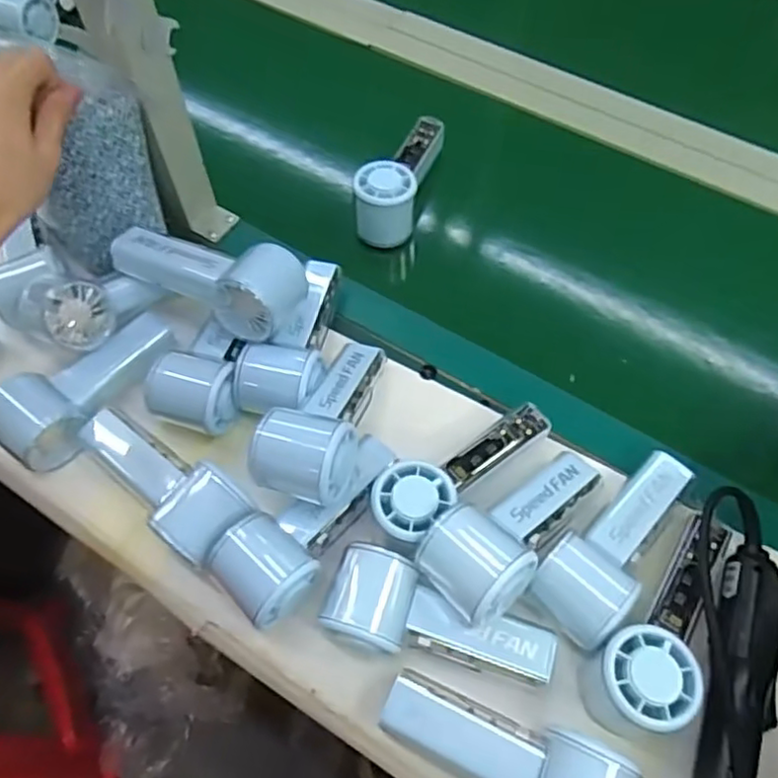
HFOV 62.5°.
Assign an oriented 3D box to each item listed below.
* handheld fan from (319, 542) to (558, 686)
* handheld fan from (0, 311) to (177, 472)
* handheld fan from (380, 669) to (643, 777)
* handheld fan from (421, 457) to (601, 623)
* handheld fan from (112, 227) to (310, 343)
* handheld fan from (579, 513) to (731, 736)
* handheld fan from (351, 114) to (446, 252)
[{"bbox_3d":[0.034,0.157,0.434,0.150,0.044,0.061,14,62,7],"label":"handheld fan"},{"bbox_3d":[-0.242,-0.007,0.516,0.056,0.051,0.157,34,66,17],"label":"handheld fan"},{"bbox_3d":[0.069,0.226,0.395,0.149,0.042,0.058,22,63,12],"label":"handheld fan"},{"bbox_3d":[0.088,0.091,0.441,0.155,0.056,0.066,-30,63,-38],"label":"handheld fan"},{"bbox_3d":[-0.143,-0.093,0.520,0.155,0.065,0.070,23,63,12],"label":"handheld fan"},{"bbox_3d":[0.187,0.155,0.423,0.061,0.057,0.158,39,68,19],"label":"handheld fan"},{"bbox_3d":[0.012,-0.212,0.627,0.054,0.056,0.143,16,62,8],"label":"handheld fan"}]

